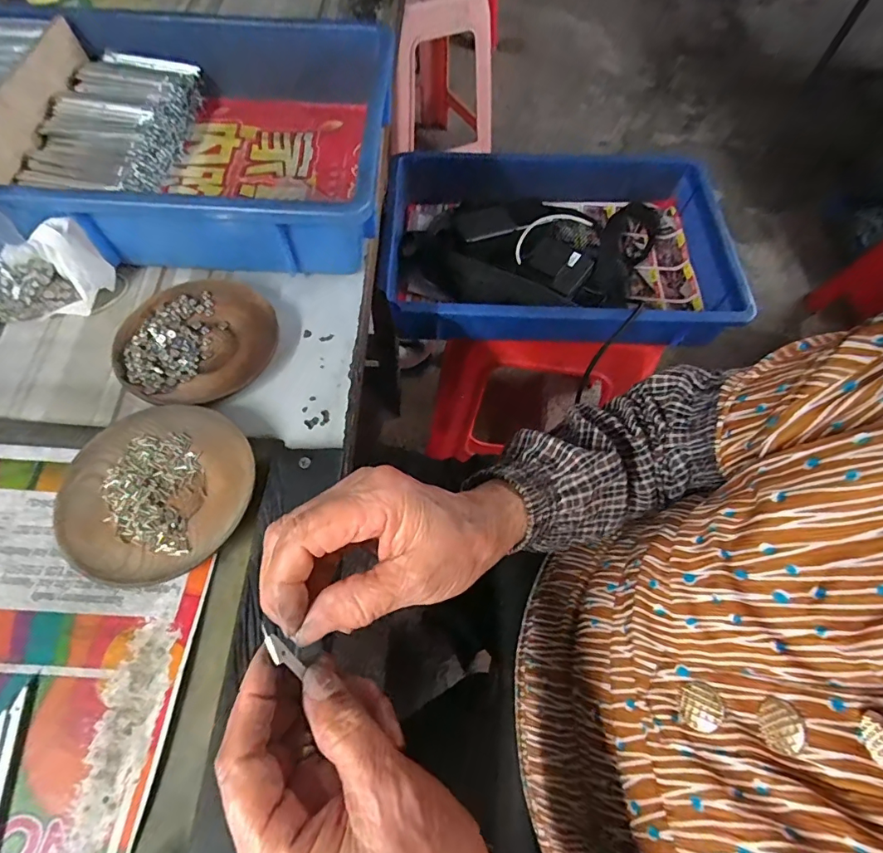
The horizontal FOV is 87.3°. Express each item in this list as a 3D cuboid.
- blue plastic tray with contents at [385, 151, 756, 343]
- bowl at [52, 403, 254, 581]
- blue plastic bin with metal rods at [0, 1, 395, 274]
[{"bbox_3d":[0.156,-0.252,0.628,0.440,0.084,0.331,2,62,-1],"label":"blue plastic tray with contents"},{"bbox_3d":[-0.180,0.041,0.297,0.117,0.018,0.111,2,61,-3],"label":"bowl"},{"bbox_3d":[-0.268,-0.273,0.429,0.410,0.078,0.308,0,61,-4],"label":"blue plastic bin with metal rods"}]

